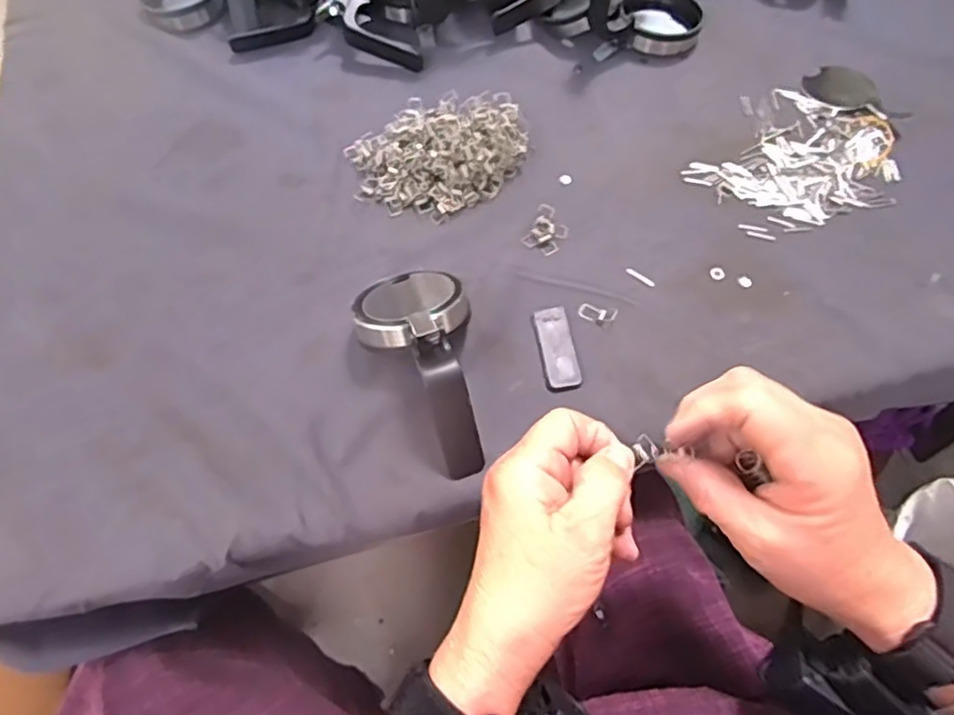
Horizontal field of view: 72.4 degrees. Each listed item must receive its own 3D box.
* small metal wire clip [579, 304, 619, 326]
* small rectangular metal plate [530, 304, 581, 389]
[{"bbox_3d":[0.080,-0.028,0.433,0.025,0.005,0.014,20,63,9],"label":"small metal wire clip"},{"bbox_3d":[0.051,-0.006,0.416,0.022,0.004,0.058,-8,62,-6],"label":"small rectangular metal plate"}]

